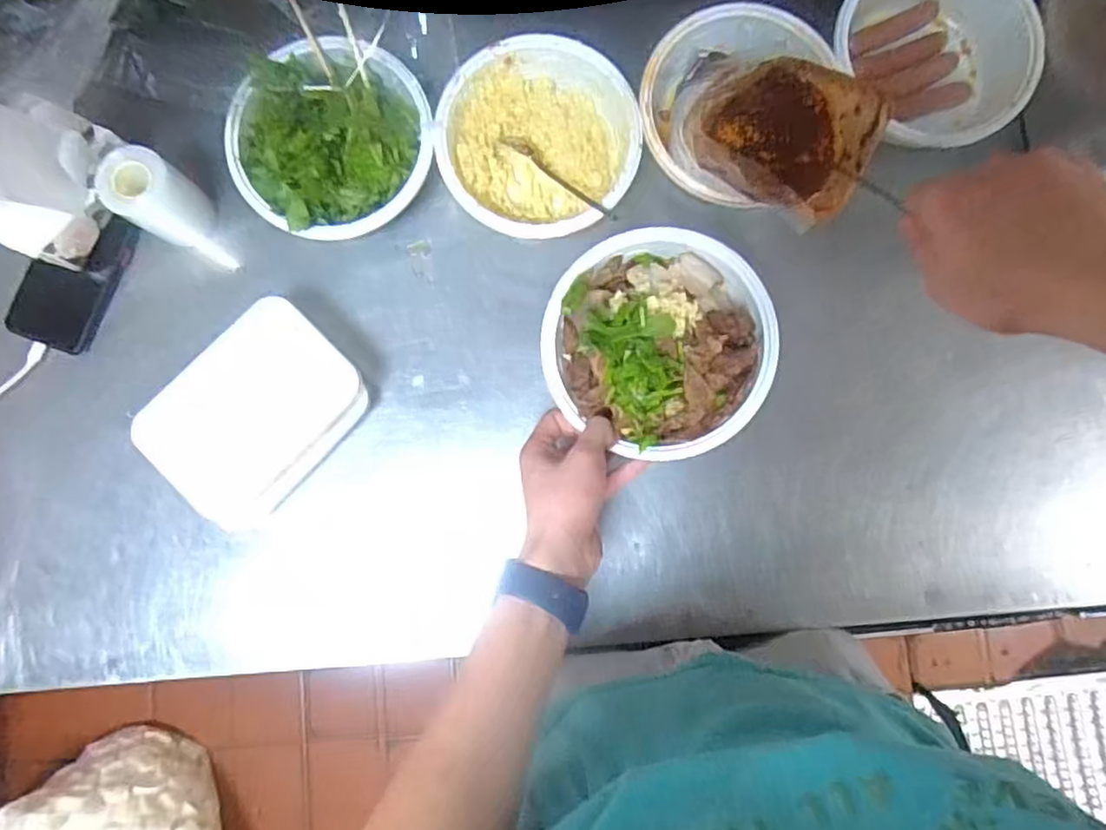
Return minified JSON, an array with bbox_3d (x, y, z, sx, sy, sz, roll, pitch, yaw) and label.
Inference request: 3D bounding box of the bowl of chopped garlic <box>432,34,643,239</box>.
[{"bbox_3d":[-0.012,-0.234,0.596,0.168,0.056,0.172,4,86,2],"label":"bowl of chopped garlic"}]

